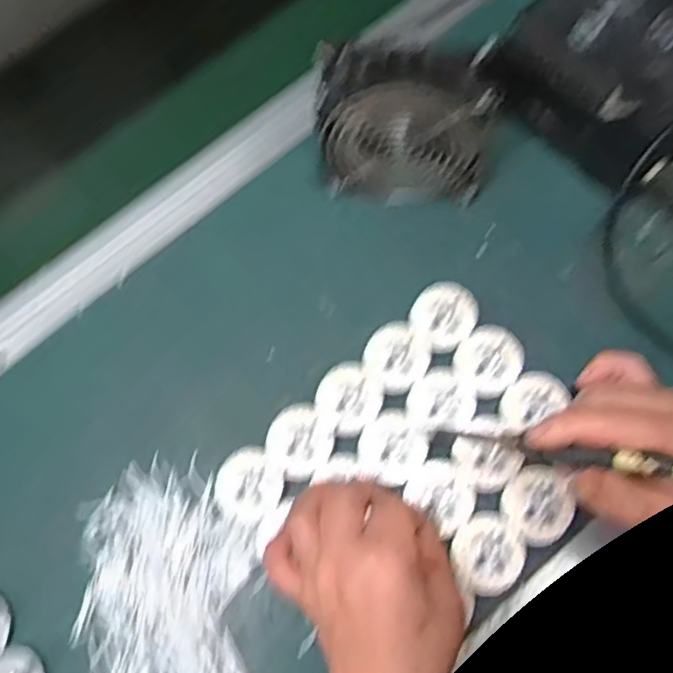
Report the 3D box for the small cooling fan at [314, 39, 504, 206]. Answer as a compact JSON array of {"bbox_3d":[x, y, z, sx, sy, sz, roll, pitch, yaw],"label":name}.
[{"bbox_3d":[0.048,-0.148,0.471,0.120,0.112,0.047,7,72,5],"label":"small cooling fan"}]

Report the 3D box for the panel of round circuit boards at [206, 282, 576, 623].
[{"bbox_3d":[0.055,0.089,0.443,0.218,0.006,0.175,-40,74,-9],"label":"panel of round circuit boards"}]

